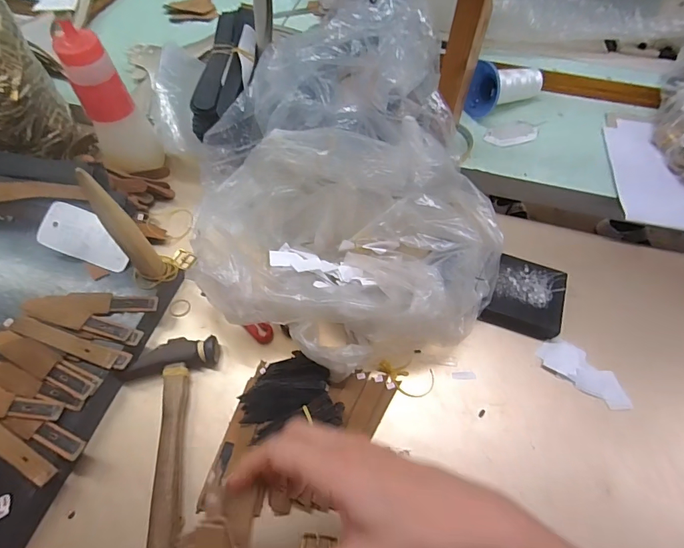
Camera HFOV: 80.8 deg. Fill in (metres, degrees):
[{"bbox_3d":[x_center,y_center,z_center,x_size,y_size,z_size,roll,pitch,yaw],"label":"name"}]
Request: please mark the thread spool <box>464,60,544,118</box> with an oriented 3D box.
[{"bbox_3d":[0.233,-0.270,0.569,0.115,0.057,0.060,-28,65,-16],"label":"thread spool"}]

